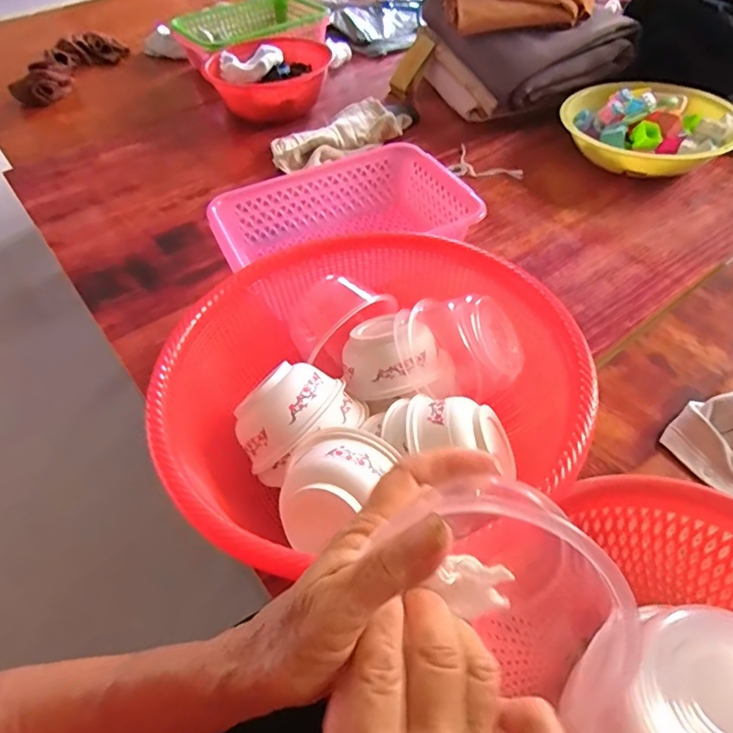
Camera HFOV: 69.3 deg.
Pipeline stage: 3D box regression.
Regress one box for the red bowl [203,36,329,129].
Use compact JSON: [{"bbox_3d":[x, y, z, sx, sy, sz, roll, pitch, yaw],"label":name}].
[{"bbox_3d":[-0.183,-0.539,1.010,0.226,0.100,0.264,-17,49,-12],"label":"red bowl"}]

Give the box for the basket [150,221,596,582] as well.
[{"bbox_3d":[-0.001,0.020,0.481,0.327,0.121,0.300,-2,48,2],"label":"basket"}]

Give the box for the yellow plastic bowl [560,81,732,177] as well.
[{"bbox_3d":[0.423,-0.358,0.810,0.223,0.082,0.214,-1,49,2],"label":"yellow plastic bowl"}]

